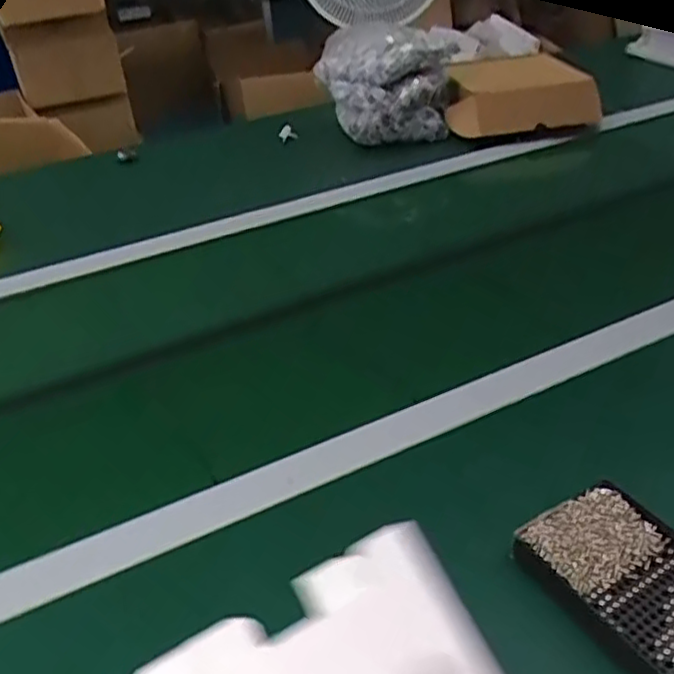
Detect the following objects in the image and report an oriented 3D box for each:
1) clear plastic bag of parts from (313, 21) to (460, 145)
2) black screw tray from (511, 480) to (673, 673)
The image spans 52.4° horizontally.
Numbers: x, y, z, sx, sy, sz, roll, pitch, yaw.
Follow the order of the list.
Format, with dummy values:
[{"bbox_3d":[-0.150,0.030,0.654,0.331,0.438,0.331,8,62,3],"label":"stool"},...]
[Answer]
[{"bbox_3d":[0.074,-0.385,1.070,0.185,0.175,0.163,-9,35,-5],"label":"clear plastic bag of parts"},{"bbox_3d":[0.194,0.158,0.436,0.093,0.024,0.139,-24,40,-26],"label":"black screw tray"}]

